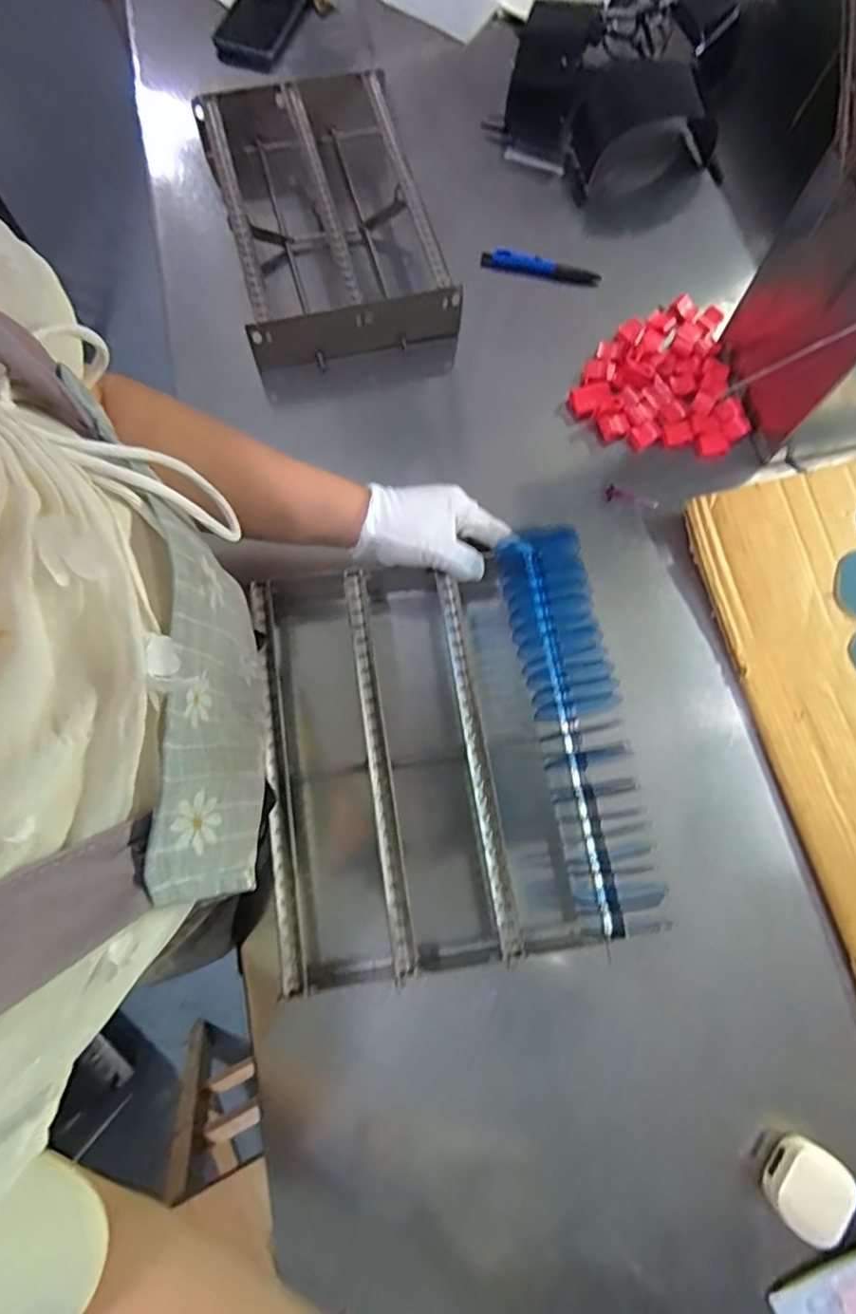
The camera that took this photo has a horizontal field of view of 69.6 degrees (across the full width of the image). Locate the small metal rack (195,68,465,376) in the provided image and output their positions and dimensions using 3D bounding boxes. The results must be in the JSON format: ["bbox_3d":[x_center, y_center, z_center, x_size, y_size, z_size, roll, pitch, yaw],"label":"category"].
[{"bbox_3d":[-0.107,-0.454,0.646,0.202,0.084,0.311,-14,75,-5],"label":"small metal rack"}]

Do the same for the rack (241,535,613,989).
[{"bbox_3d":[-0.008,0.073,0.486,0.232,0.096,0.313,-10,73,-2],"label":"rack"}]

